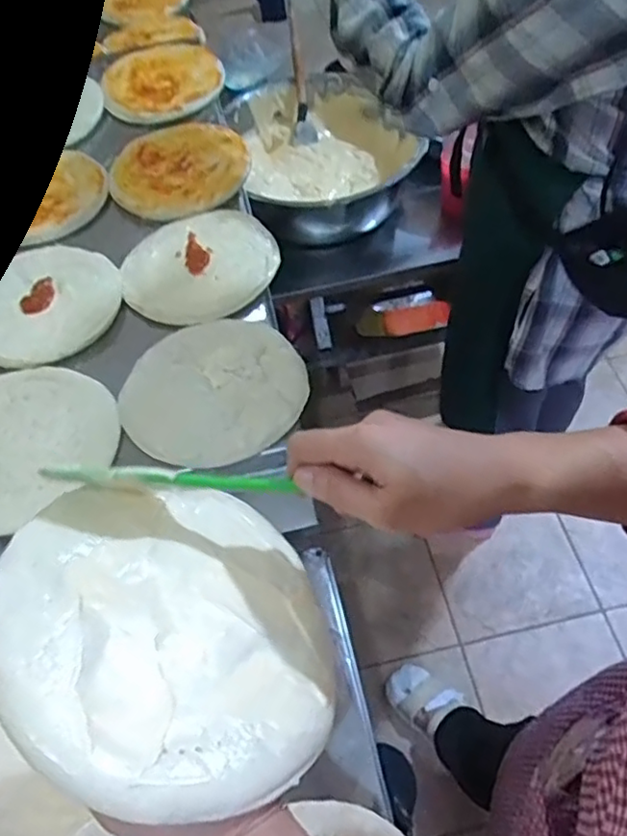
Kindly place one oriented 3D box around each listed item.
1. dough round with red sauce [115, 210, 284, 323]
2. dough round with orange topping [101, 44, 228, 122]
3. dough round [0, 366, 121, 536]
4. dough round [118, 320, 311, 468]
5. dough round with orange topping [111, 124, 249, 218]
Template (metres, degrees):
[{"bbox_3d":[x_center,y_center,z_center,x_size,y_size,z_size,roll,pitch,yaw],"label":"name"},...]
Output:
[{"bbox_3d":[-0.149,-0.202,0.823,0.195,0.014,0.176,-31,58,-16],"label":"dough round with red sauce"},{"bbox_3d":[-0.260,-0.590,1.105,0.200,0.025,0.229,-12,55,-3],"label":"dough round with orange topping"},{"bbox_3d":[-0.310,0.020,0.675,0.196,0.009,0.176,-30,58,-15],"label":"dough round"},{"bbox_3d":[-0.108,-0.032,0.697,0.194,0.010,0.185,-2,55,4],"label":"dough round"},{"bbox_3d":[-0.197,-0.370,0.948,0.202,0.027,0.186,-2,55,4],"label":"dough round with orange topping"}]

